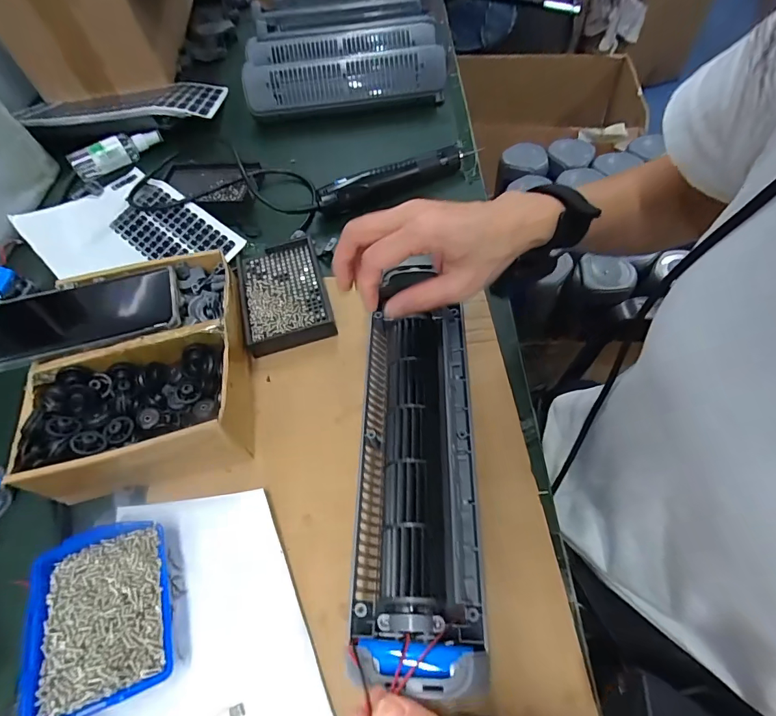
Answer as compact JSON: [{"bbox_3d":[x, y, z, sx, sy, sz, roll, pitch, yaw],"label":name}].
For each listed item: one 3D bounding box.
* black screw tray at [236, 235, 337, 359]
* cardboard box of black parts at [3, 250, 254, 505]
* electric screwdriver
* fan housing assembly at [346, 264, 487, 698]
[{"bbox_3d":[-0.118,-0.079,0.472,0.089,0.020,0.155,-17,57,-5],"label":"black screw tray"},{"bbox_3d":[-0.218,0.005,0.392,0.178,0.059,0.208,-13,57,-3],"label":"cardboard box of black parts"},{"bbox_3d":[0.015,-0.234,0.559,0.226,0.042,0.029,-25,58,-10],"label":"electric screwdriver"},{"bbox_3d":[0.023,0.053,0.335,0.081,0.050,0.325,0,55,2],"label":"fan housing assembly"}]

